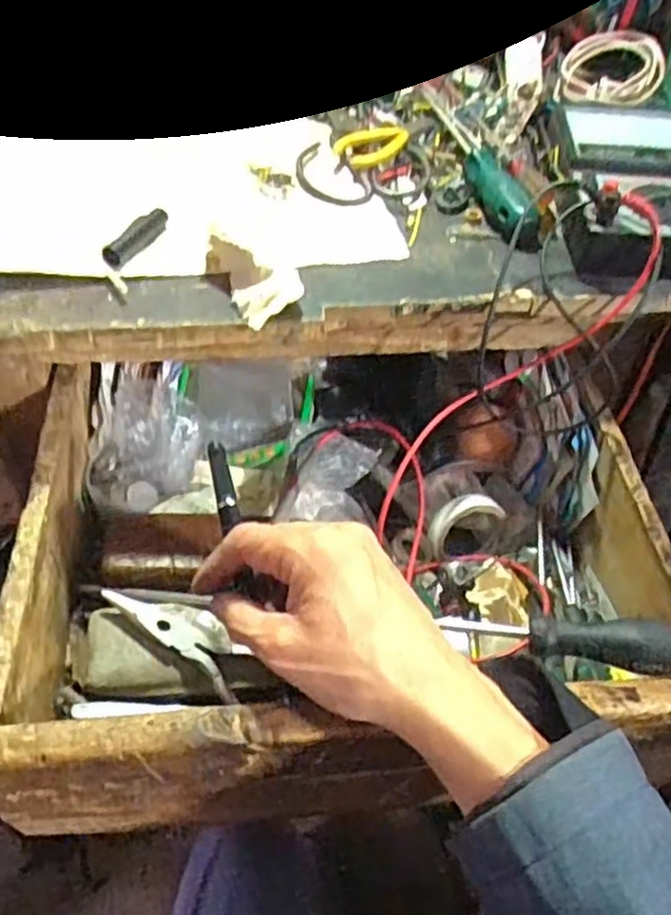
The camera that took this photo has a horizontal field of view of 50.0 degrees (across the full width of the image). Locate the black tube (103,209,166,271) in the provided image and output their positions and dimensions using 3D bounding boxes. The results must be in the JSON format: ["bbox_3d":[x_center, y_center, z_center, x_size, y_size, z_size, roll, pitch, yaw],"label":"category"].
[{"bbox_3d":[-0.128,-0.144,0.469,0.014,0.010,0.068,19,47,11],"label":"black tube"}]

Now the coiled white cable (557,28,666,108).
[{"bbox_3d":[0.240,-0.335,0.626,0.083,0.022,0.078,14,79,19],"label":"coiled white cable"}]

